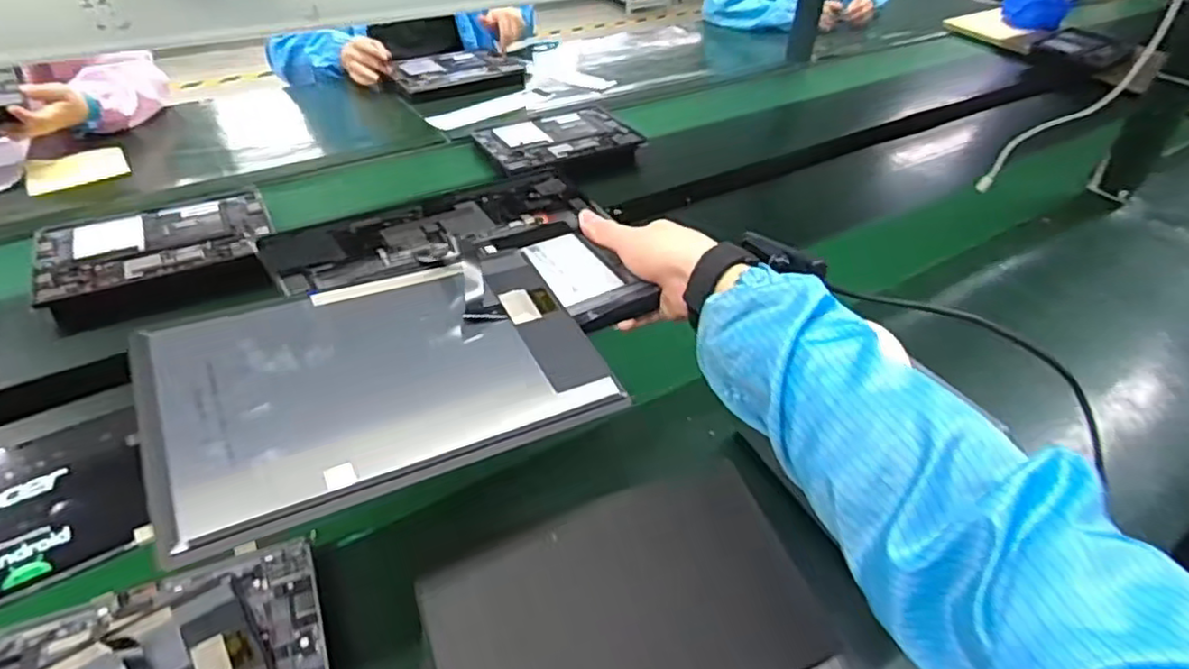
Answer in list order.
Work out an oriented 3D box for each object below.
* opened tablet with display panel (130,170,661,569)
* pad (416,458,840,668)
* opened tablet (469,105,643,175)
[{"bbox_3d":[-0.114,-0.016,0.435,0.321,0.031,0.239,-21,47,-27],"label":"opened tablet with display panel"},{"bbox_3d":[0.018,0.181,0.434,0.236,0.021,0.148,-16,58,-16],"label":"pad"},{"bbox_3d":[-0.063,-0.326,1.119,0.258,0.032,0.153,-21,48,-27],"label":"opened tablet"}]

